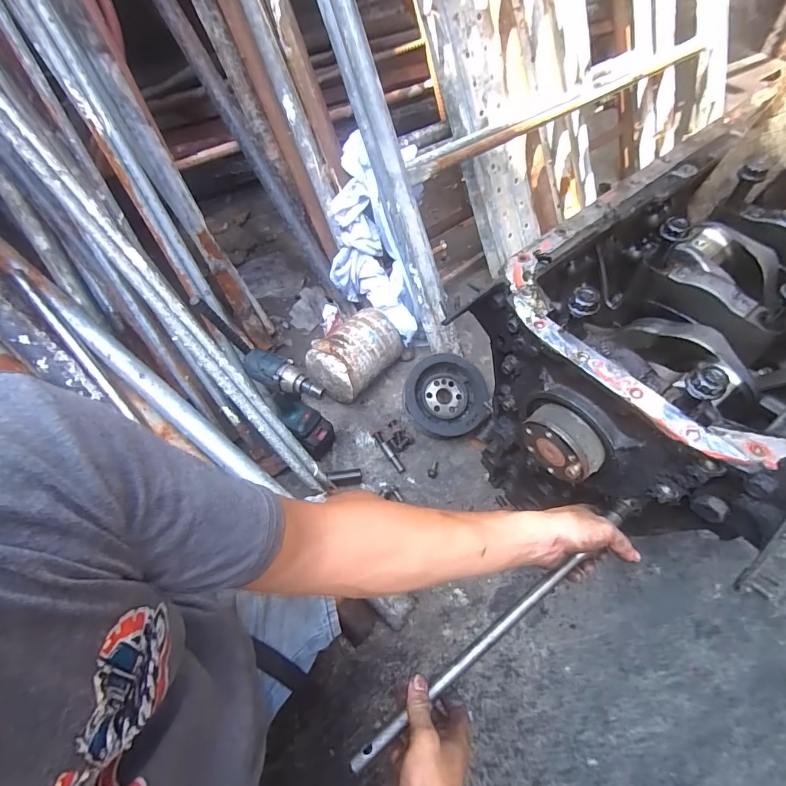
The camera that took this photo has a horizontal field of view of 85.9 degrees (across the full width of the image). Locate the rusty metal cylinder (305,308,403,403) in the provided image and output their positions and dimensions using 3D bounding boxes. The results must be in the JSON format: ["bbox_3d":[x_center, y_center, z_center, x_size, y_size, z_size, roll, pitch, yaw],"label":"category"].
[{"bbox_3d":[-0.090,-0.083,1.040,0.140,0.155,0.213,32,61,24],"label":"rusty metal cylinder"}]

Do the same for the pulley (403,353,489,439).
[{"bbox_3d":[0.125,0.009,0.995,0.190,0.062,0.188,3,72,-9],"label":"pulley"}]

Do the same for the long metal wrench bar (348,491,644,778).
[{"bbox_3d":[0.125,0.244,0.456,0.408,0.015,0.016,-34,59,-15],"label":"long metal wrench bar"}]

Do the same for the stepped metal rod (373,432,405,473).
[{"bbox_3d":[-0.009,0.135,0.953,0.021,0.014,0.121,-27,57,-16],"label":"stepped metal rod"}]

